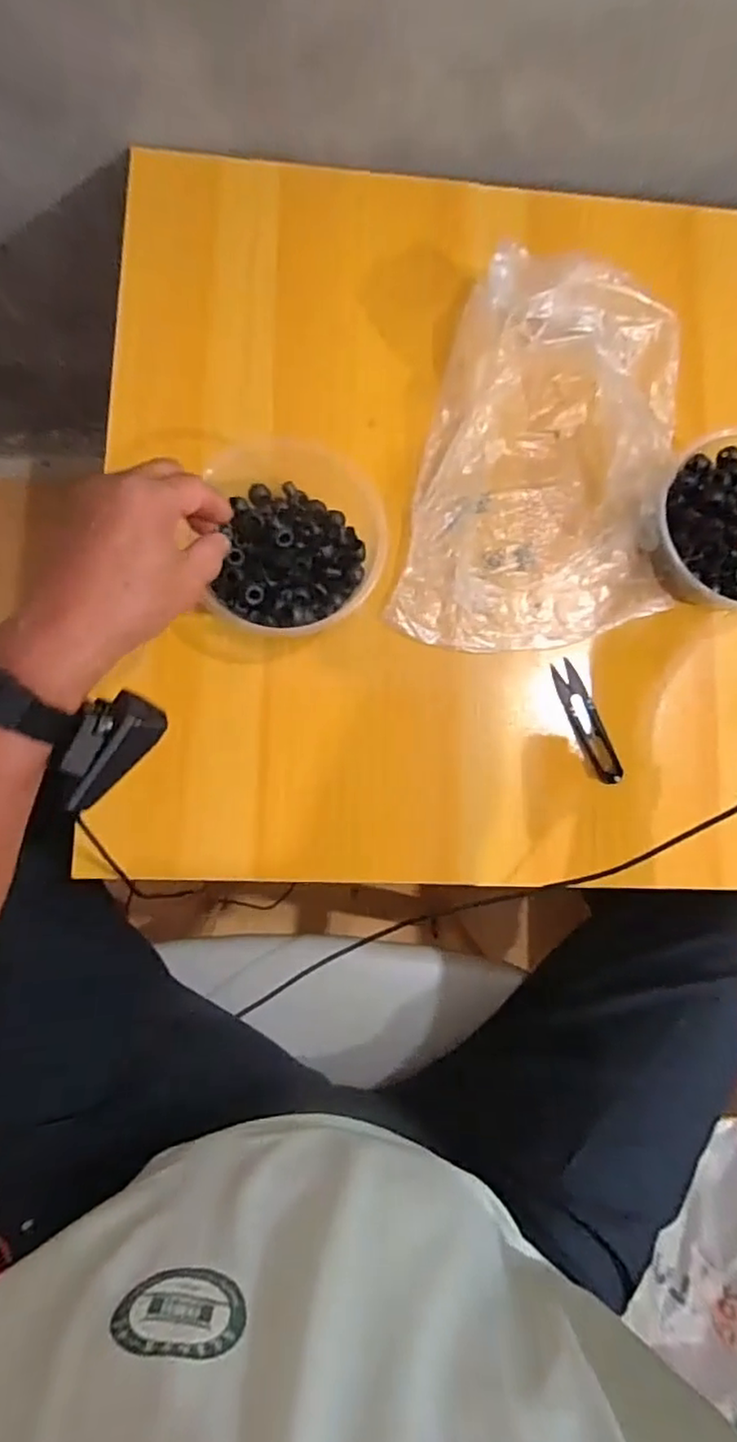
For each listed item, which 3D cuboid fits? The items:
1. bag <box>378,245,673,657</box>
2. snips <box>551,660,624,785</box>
[{"bbox_3d":[0.148,-0.197,0.497,0.205,0.063,0.297,12,82,-3],"label":"bag"},{"bbox_3d":[0.173,0.000,0.505,0.024,0.009,0.102,-20,85,-7],"label":"snips"}]

